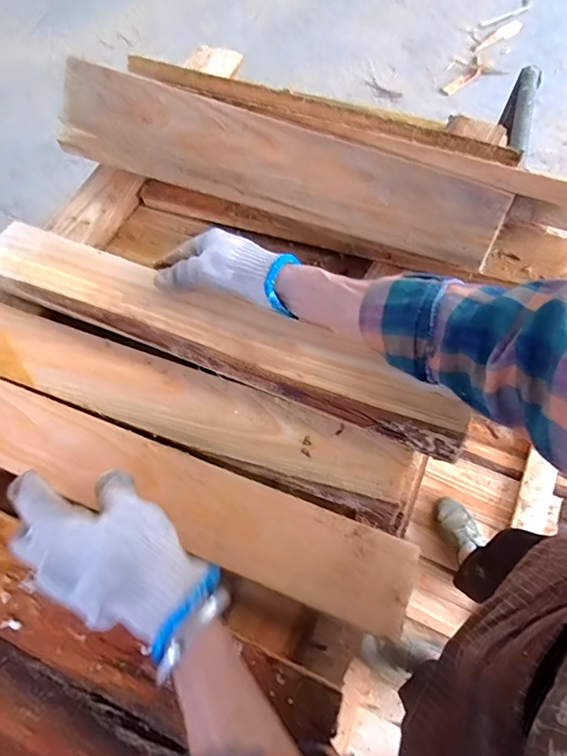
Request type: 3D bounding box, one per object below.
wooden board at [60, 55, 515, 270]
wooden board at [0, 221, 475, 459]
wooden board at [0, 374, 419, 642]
[{"bbox_3d":[-0.026,-0.230,0.473,0.495,0.099,0.029,24,28,13],"label":"wooden board"},{"bbox_3d":[-0.076,-0.047,0.425,0.496,0.024,0.076,22,68,12],"label":"wooden board"},{"bbox_3d":[-0.132,0.082,0.382,0.485,0.011,0.076,20,67,12],"label":"wooden board"}]

